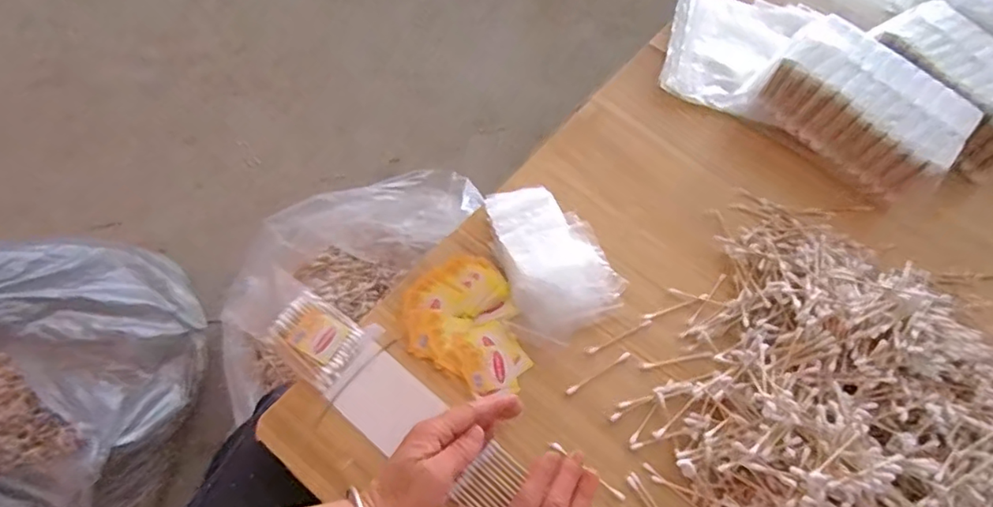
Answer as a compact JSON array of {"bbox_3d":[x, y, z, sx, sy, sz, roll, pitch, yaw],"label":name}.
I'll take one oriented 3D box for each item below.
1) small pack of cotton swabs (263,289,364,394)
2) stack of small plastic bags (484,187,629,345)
[{"bbox_3d":[-0.156,0.071,0.492,0.075,0.015,0.060,37,65,13],"label":"small pack of cotton swabs"},{"bbox_3d":[0.052,0.001,0.539,0.100,0.024,0.150,-17,65,-14],"label":"stack of small plastic bags"}]

